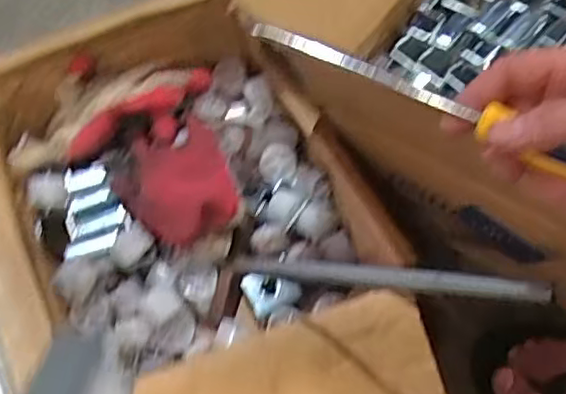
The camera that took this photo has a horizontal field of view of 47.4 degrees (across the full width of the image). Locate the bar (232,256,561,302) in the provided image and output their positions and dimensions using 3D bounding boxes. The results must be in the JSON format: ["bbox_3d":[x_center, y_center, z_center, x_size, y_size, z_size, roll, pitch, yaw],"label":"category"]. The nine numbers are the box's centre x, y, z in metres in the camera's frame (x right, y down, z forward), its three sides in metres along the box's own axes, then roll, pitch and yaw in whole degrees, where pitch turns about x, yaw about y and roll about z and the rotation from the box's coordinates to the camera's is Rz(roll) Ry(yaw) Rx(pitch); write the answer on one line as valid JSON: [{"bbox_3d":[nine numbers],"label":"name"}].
[{"bbox_3d":[0.069,0.064,0.523,0.283,0.018,0.016,0,58,39],"label":"bar"}]

